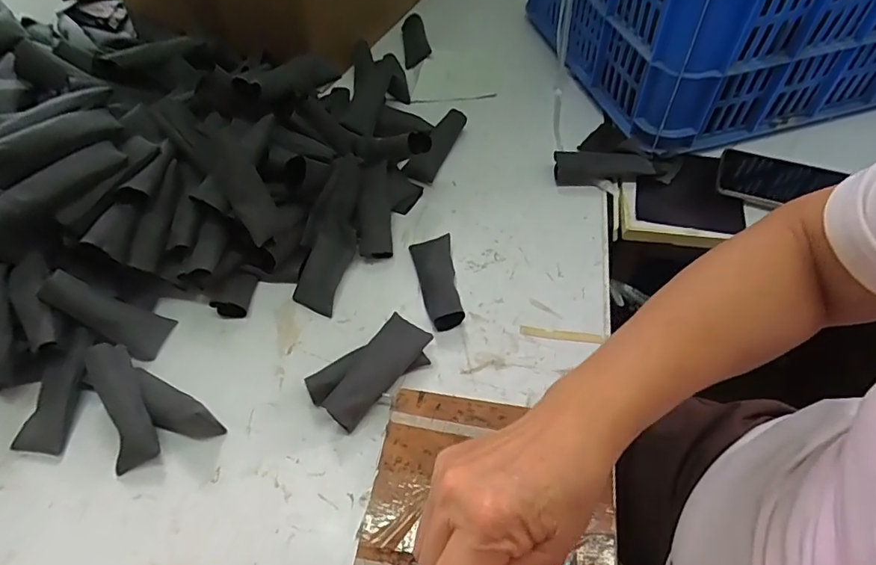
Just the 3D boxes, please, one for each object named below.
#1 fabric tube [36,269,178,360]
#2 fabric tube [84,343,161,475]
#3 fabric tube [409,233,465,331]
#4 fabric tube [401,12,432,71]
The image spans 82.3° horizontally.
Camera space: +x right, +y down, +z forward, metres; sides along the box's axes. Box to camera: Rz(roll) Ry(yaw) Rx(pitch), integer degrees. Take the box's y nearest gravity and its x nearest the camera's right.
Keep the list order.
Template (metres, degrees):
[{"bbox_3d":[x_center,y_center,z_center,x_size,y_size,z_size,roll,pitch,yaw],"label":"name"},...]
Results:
[{"bbox_3d":[-0.296,0.028,0.452,0.017,0.105,0.041,-21,41,42],"label":"fabric tube"},{"bbox_3d":[-0.262,0.100,0.416,0.037,0.030,0.104,-23,82,-13],"label":"fabric tube"},{"bbox_3d":[-0.002,-0.004,0.487,0.039,0.023,0.105,-7,54,-2],"label":"fabric tube"},{"bbox_3d":[-0.033,-0.353,0.737,0.037,0.034,0.096,-6,54,-2],"label":"fabric tube"}]

